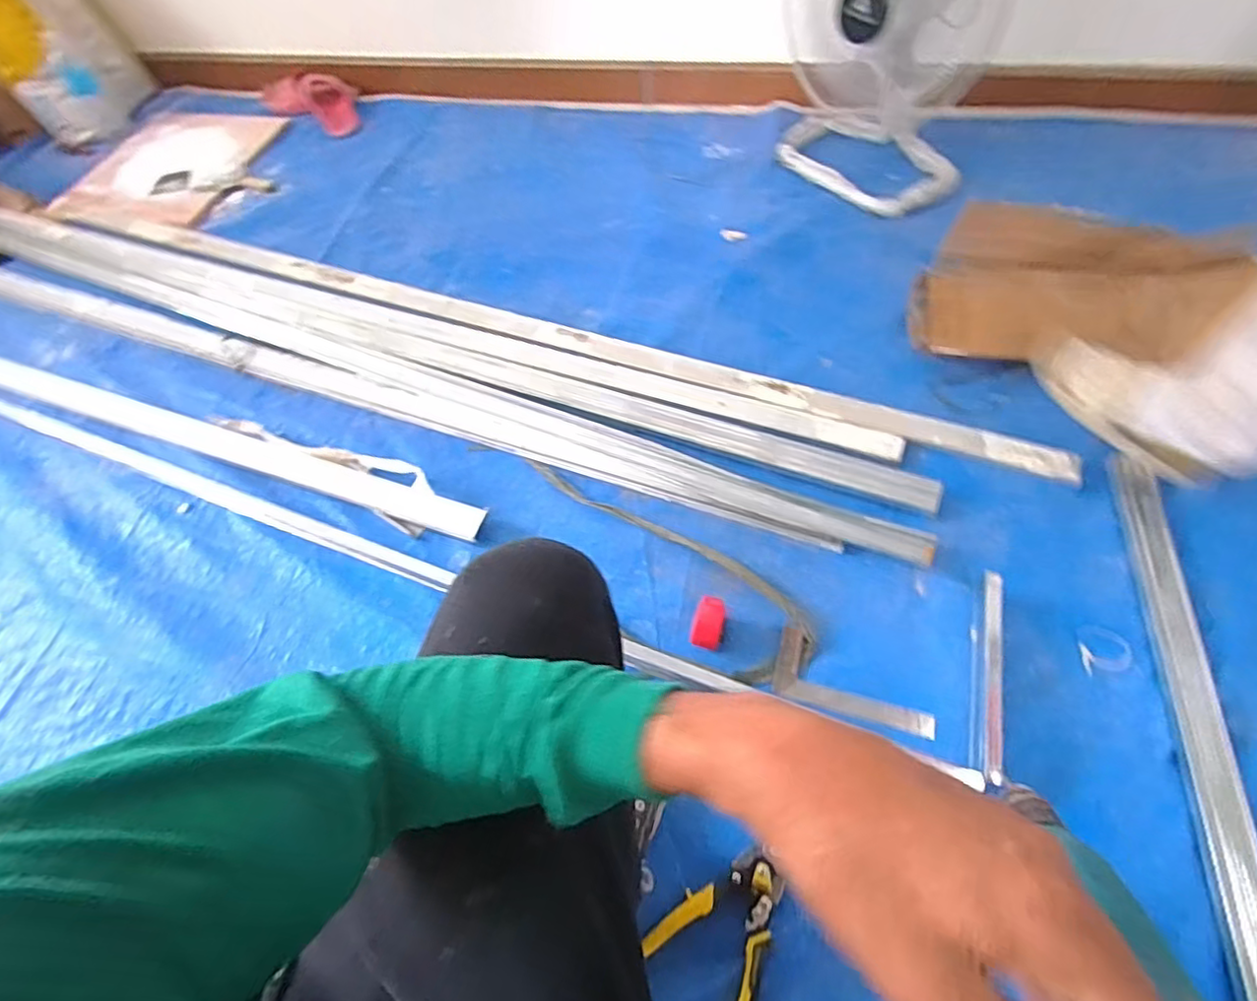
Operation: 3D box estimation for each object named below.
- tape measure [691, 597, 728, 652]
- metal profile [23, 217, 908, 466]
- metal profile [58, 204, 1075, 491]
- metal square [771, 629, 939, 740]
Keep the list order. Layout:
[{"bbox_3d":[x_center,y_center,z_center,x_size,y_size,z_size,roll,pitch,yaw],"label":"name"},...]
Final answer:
[{"bbox_3d":[0.110,0.172,0.830,0.044,0.060,0.065,15,62,13],"label":"tape measure"},{"bbox_3d":[-0.477,-0.365,1.218,1.895,0.023,0.076,17,62,14],"label":"metal profile"},{"bbox_3d":[-0.306,-0.363,1.206,2.092,0.026,0.065,18,62,14],"label":"metal profile"},{"bbox_3d":[0.301,0.240,0.809,0.203,0.009,0.090,13,61,12],"label":"metal square"}]

